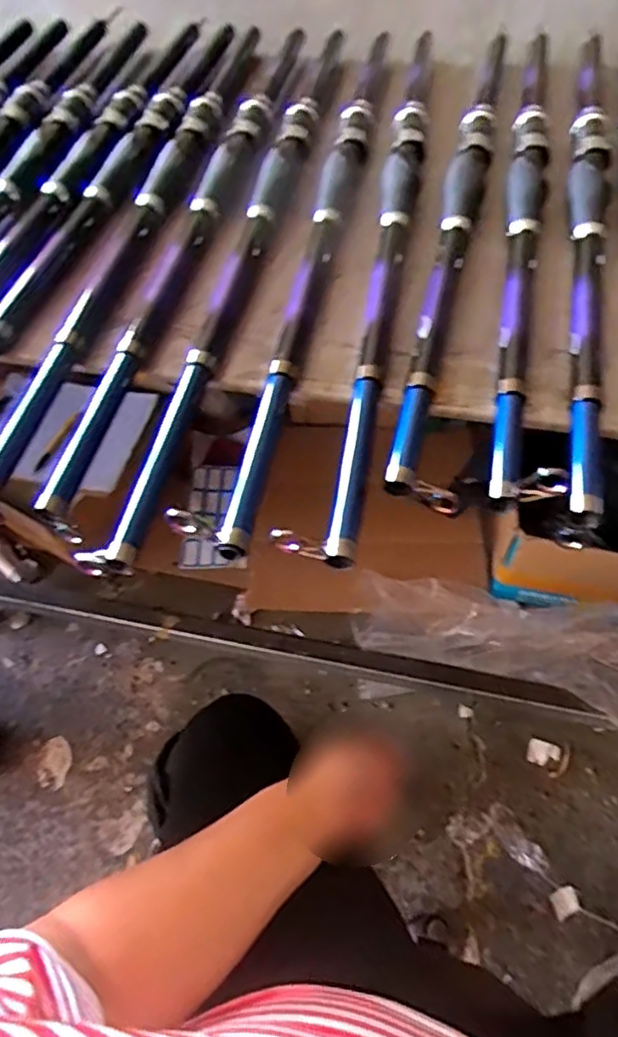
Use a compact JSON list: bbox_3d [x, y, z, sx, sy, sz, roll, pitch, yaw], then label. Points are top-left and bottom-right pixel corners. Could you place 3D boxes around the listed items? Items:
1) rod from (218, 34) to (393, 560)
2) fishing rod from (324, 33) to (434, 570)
[{"bbox_3d":[0.015,-0.241,0.515,0.026,0.022,0.617,8,57,8],"label":"rod"},{"bbox_3d":[0.067,-0.234,0.506,0.028,0.026,0.609,8,57,7],"label":"fishing rod"}]

